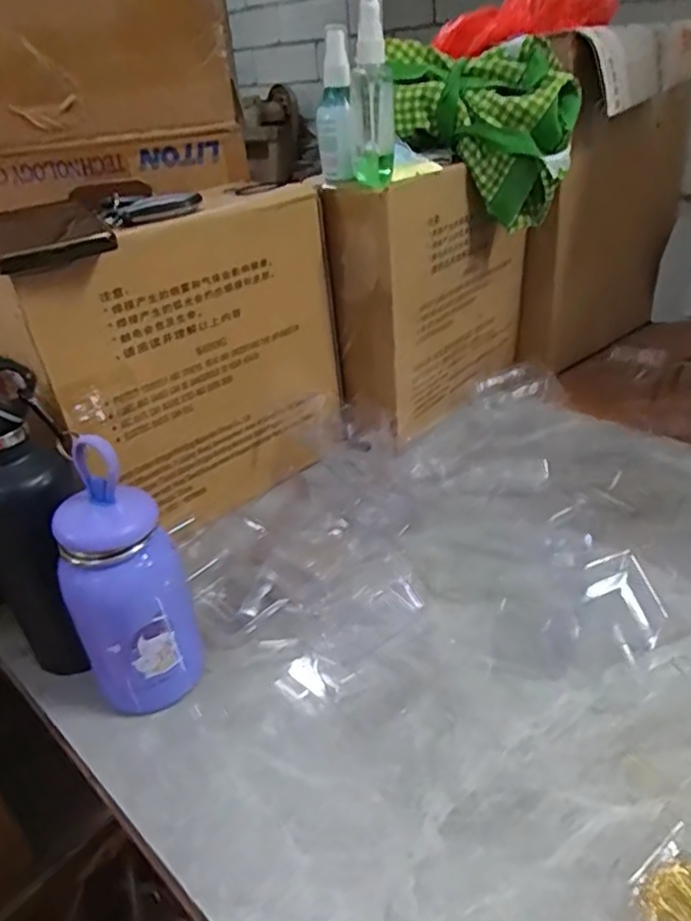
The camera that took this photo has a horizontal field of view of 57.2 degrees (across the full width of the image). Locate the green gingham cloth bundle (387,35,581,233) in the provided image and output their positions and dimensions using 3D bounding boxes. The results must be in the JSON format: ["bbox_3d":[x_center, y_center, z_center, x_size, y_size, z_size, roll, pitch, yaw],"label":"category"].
[{"bbox_3d":[0.126,-0.320,0.629,0.191,0.151,0.069,6,34,17],"label":"green gingham cloth bundle"}]

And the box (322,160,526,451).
[{"bbox_3d":[0.103,-0.194,0.717,0.088,0.244,0.279,20,40,33],"label":"box"}]

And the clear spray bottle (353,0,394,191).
[{"bbox_3d":[0.023,-0.307,0.534,0.033,0.134,0.034,-2,32,4],"label":"clear spray bottle"}]

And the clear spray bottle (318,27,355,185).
[{"bbox_3d":[-0.008,-0.312,0.555,0.033,0.120,0.029,1,12,7],"label":"clear spray bottle"}]

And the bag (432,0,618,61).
[{"bbox_3d":[0.199,-0.496,0.702,0.197,0.068,0.051,1,32,9],"label":"bag"}]

